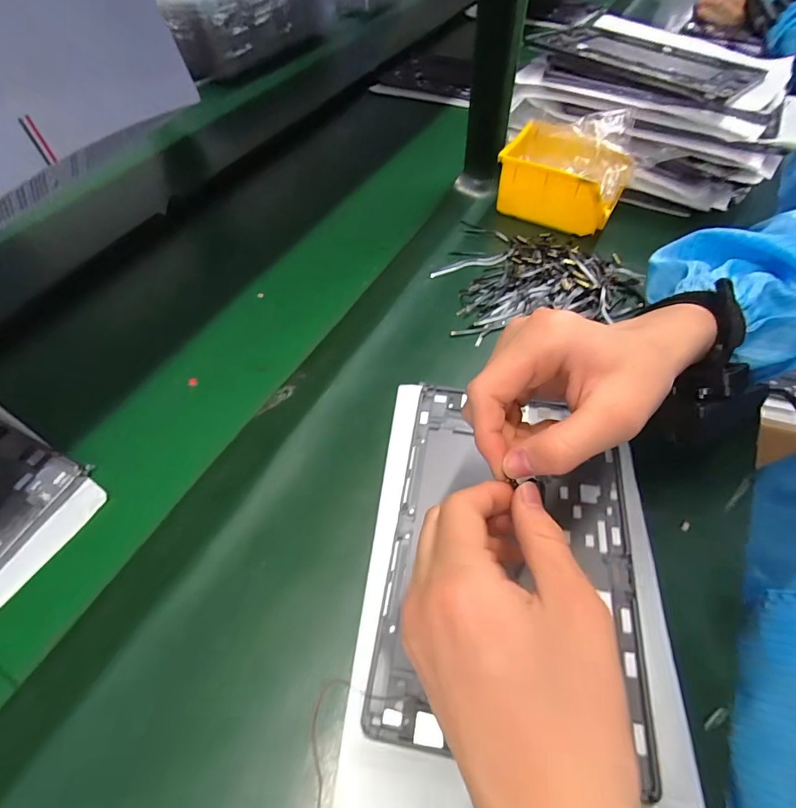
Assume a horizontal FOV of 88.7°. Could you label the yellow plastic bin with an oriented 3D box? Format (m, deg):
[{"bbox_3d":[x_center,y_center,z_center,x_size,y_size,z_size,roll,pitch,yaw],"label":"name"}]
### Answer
[{"bbox_3d":[0.203,-0.277,0.494,0.136,0.082,0.100,27,59,19],"label":"yellow plastic bin"}]

